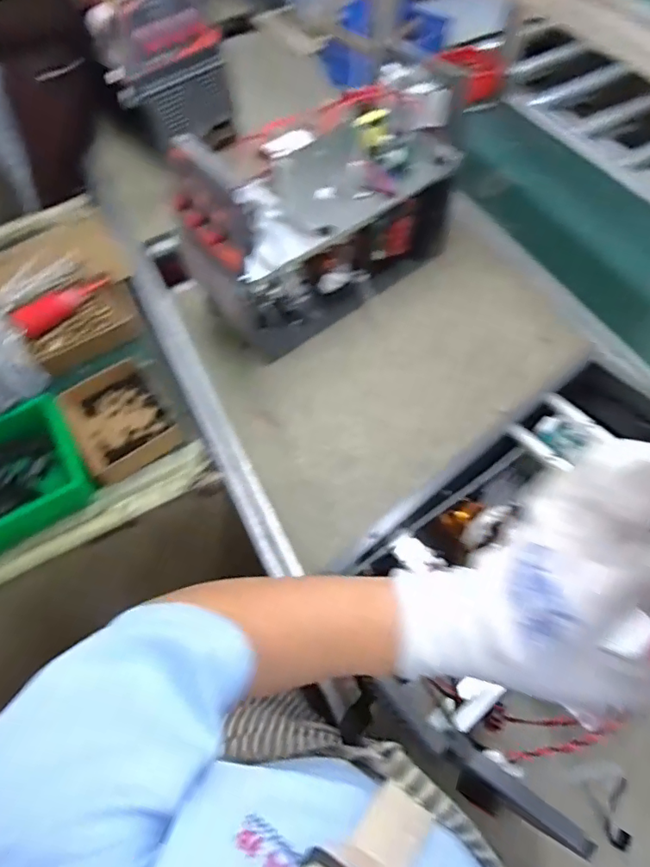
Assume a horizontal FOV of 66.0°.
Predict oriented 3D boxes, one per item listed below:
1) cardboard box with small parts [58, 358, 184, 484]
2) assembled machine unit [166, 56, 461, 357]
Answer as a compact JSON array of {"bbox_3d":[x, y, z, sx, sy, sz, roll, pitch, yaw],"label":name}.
[{"bbox_3d":[-0.324,-0.024,0.793,0.152,0.034,0.181,-35,64,-15],"label":"cardboard box with small parts"},{"bbox_3d":[0.001,-0.368,0.827,0.465,0.278,0.201,-36,64,-16],"label":"assembled machine unit"}]

